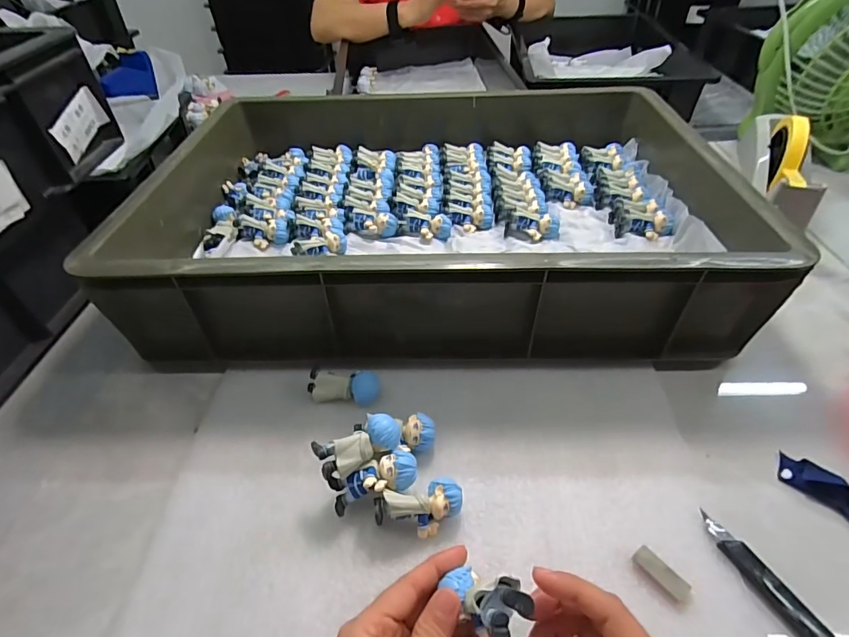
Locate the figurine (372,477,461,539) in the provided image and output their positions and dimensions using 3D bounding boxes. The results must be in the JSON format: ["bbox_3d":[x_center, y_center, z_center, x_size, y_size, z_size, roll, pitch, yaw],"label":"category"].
[{"bbox_3d":[-0.003,0.136,0.327,0.062,0.032,0.029,-13,45,-11],"label":"figurine"}]

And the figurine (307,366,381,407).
[{"bbox_3d":[-0.071,0.061,0.412,0.060,0.026,0.028,3,44,6],"label":"figurine"}]

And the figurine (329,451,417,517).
[{"bbox_3d":[-0.037,0.116,0.334,0.062,0.024,0.027,-24,46,5],"label":"figurine"}]

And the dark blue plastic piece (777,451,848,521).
[{"bbox_3d":[0.299,0.126,0.338,0.064,0.016,0.027,32,54,30],"label":"dark blue plastic piece"}]

